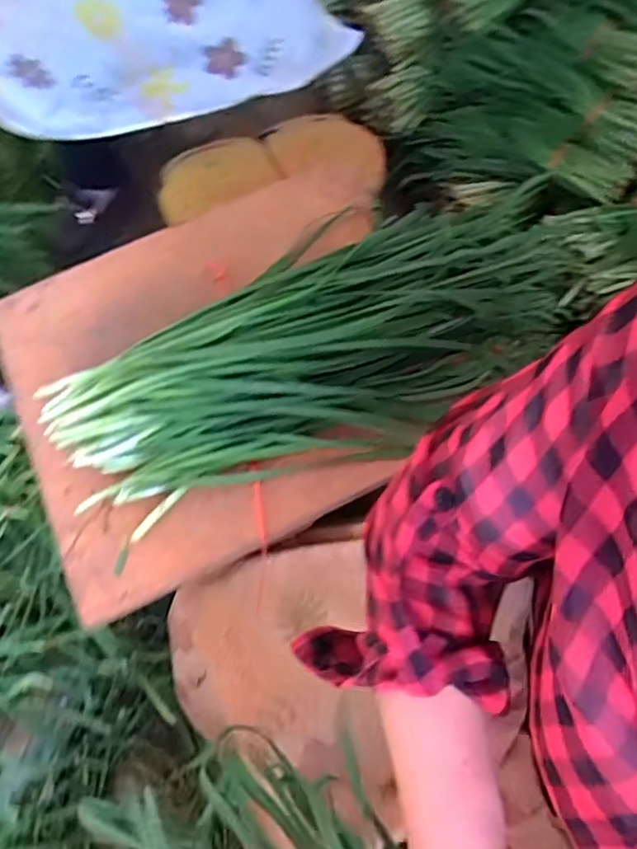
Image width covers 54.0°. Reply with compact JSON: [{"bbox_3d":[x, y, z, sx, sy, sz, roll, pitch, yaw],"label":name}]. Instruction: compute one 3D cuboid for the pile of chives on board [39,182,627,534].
[{"bbox_3d":[0.013,-0.084,0.595,0.522,0.090,0.248,-32,66,-14],"label":"pile of chives on board"}]

